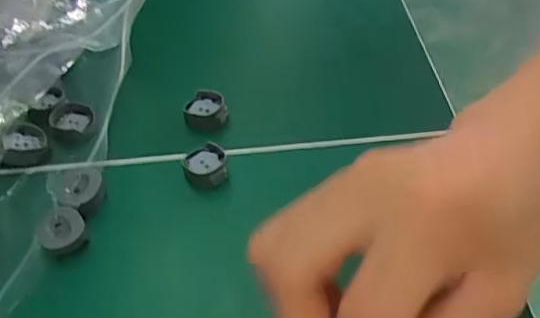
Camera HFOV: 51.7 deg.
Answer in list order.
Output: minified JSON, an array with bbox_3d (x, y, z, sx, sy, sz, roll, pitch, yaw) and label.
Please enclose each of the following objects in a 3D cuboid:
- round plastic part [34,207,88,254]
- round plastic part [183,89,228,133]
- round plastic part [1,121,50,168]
[{"bbox_3d":[-0.114,0.039,0.306,0.024,0.012,0.025,-3,47,3],"label":"round plastic part"},{"bbox_3d":[-0.042,-0.031,0.375,0.028,0.019,0.023,-5,47,0],"label":"round plastic part"},{"bbox_3d":[-0.157,-0.008,0.353,0.029,0.013,0.029,12,49,-15],"label":"round plastic part"}]

